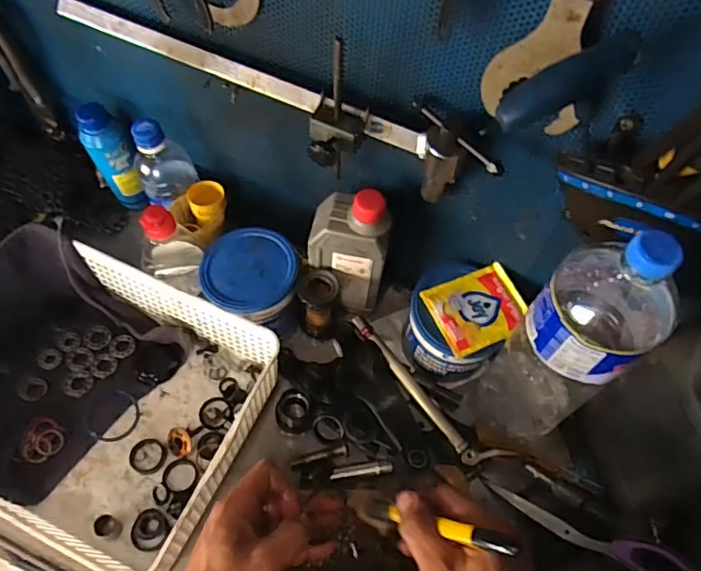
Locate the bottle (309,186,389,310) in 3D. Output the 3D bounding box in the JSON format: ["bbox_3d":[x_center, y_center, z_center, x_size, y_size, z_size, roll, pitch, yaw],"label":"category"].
[{"bbox_3d":[-0.002,-0.037,0.576,0.080,0.163,0.046,13,58,5],"label":"bottle"}]

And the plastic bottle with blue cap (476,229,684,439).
[{"bbox_3d":[0.189,0.057,0.477,0.087,0.295,0.081,2,58,-2],"label":"plastic bottle with blue cap"}]

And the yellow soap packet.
[{"bbox_3d":[0.132,0.023,0.556,0.094,0.013,0.077,-20,62,-15],"label":"yellow soap packet"}]

